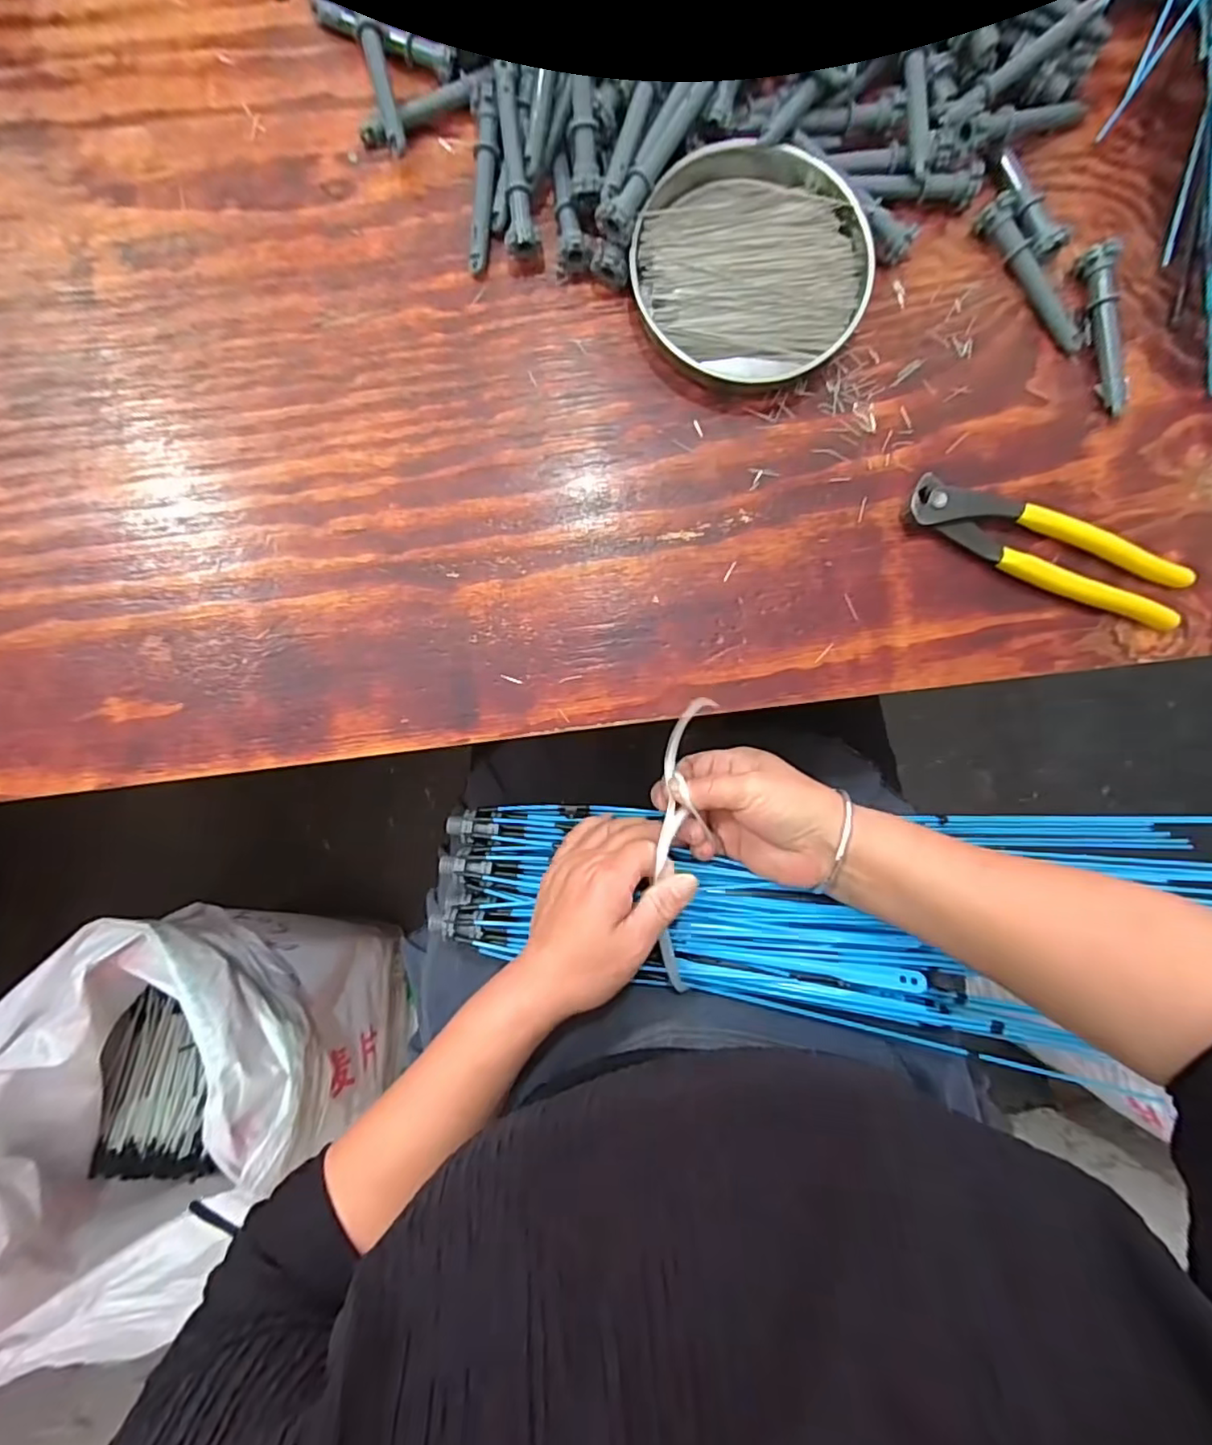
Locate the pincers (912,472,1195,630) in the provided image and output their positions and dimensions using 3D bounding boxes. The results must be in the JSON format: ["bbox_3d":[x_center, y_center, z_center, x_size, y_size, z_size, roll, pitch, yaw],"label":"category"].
[{"bbox_3d":[0.253,-0.099,0.358,0.164,0.017,0.036,22,88,0],"label":"pincers"}]

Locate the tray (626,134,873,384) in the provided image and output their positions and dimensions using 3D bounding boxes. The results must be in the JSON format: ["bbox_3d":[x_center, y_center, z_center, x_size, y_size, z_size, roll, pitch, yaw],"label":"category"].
[{"bbox_3d":[0.083,-0.262,0.357,0.128,0.023,0.125,0,88,-1],"label":"tray"}]

